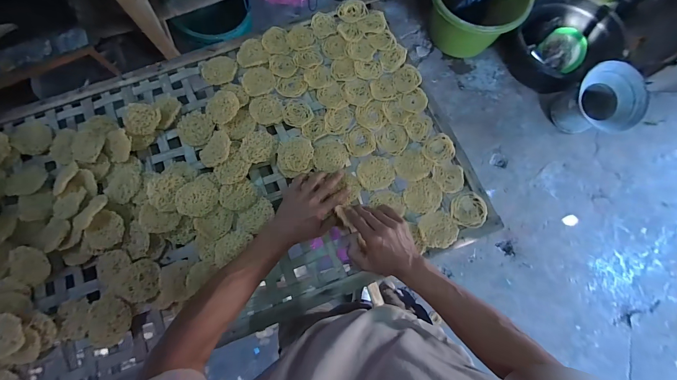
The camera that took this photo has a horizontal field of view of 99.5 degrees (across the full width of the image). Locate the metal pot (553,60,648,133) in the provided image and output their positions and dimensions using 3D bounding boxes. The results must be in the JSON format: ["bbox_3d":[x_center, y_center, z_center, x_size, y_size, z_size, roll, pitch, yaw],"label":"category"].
[{"bbox_3d":[1.263,-0.403,1.409,0.286,0.262,0.318,-29,78,-6],"label":"metal pot"}]

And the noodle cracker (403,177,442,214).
[{"bbox_3d":[0.168,0.012,0.566,0.074,0.004,0.067,-17,77,-3],"label":"noodle cracker"}]

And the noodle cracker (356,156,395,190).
[{"bbox_3d":[0.075,-0.034,0.577,0.073,0.007,0.068,0,77,0],"label":"noodle cracker"}]

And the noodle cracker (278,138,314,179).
[{"bbox_3d":[-0.087,-0.067,0.579,0.072,0.013,0.082,4,77,1],"label":"noodle cracker"}]

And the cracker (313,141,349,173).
[{"bbox_3d":[-0.015,-0.071,0.587,0.069,0.008,0.063,0,77,0],"label":"cracker"}]

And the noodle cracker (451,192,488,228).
[{"bbox_3d":[0.253,0.038,0.555,0.063,0.009,0.066,0,77,0],"label":"noodle cracker"}]

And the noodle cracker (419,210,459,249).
[{"bbox_3d":[0.193,0.075,0.551,0.069,0.005,0.069,0,77,0],"label":"noodle cracker"}]

